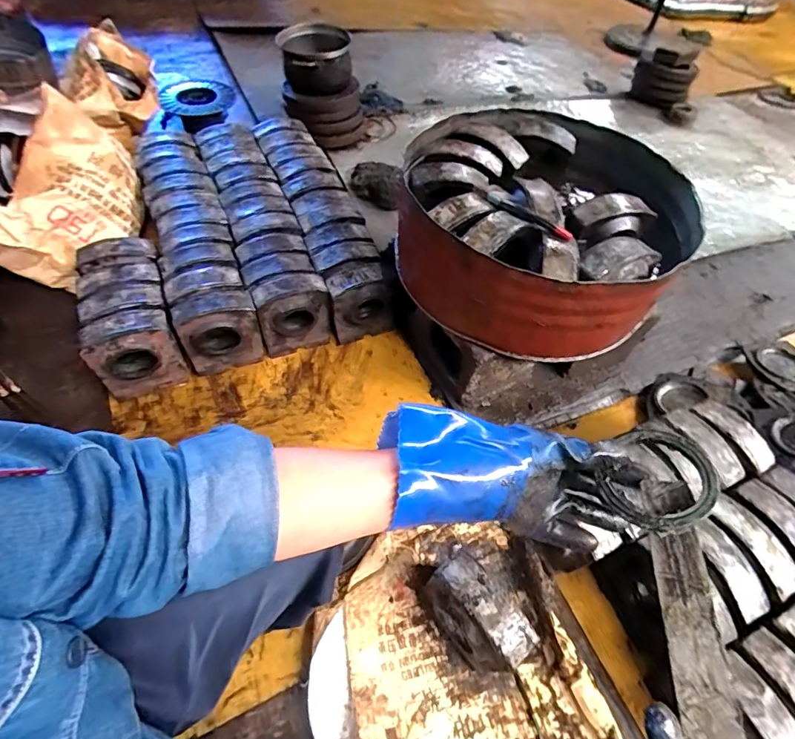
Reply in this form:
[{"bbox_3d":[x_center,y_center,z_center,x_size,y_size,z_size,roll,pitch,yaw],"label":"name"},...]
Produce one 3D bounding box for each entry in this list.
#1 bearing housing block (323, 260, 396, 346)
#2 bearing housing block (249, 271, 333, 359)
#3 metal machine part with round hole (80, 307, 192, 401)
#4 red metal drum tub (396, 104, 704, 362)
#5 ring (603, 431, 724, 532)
[{"bbox_3d":[-0.085,-0.152,1.042,0.145,0.174,0.095,-14,58,-13],"label":"bearing housing block"},{"bbox_3d":[-0.233,-0.125,1.014,0.152,0.177,0.081,-18,59,-15],"label":"bearing housing block"},{"bbox_3d":[-0.528,-0.027,0.924,0.156,0.179,0.082,-24,61,-19],"label":"metal machine part with round hole"},{"bbox_3d":[0.272,-0.284,0.903,0.514,0.191,0.507,3,54,-4],"label":"red metal drum tub"},{"bbox_3d":[0.214,0.087,0.368,0.078,0.014,0.087,0,53,21],"label":"ring"}]

